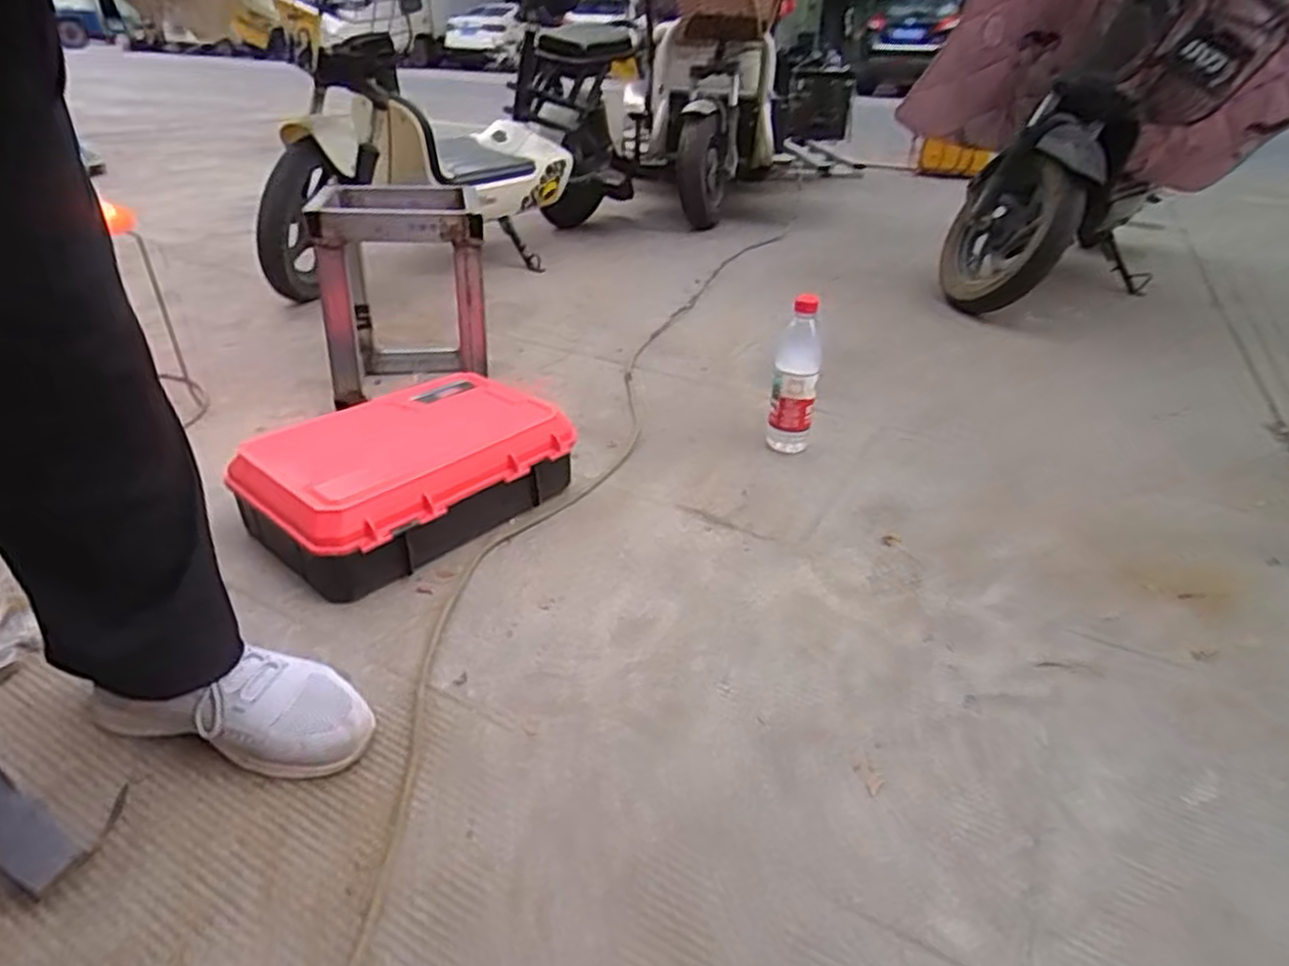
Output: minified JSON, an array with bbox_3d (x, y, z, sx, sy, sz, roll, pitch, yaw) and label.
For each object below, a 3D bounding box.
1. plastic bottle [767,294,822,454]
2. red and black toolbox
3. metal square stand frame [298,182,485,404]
[{"bbox_3d":[0.230,-0.158,1.124,0.069,0.248,0.063,7,32,9],"label":"plastic bottle"},{"bbox_3d":[-0.284,-0.006,0.921,0.217,0.136,0.348,24,38,31],"label":"red and black toolbox"},{"bbox_3d":[-0.381,-0.294,1.191,0.229,0.302,0.268,-6,33,-12],"label":"metal square stand frame"}]

